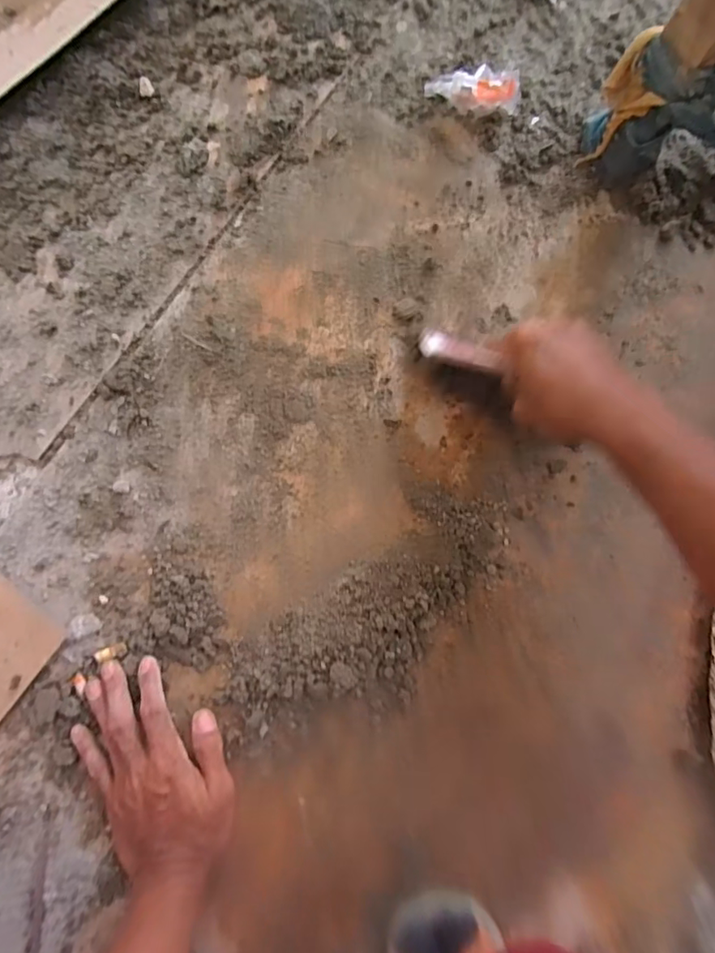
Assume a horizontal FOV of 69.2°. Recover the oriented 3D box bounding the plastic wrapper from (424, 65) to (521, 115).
[{"bbox_3d":[0.133,-0.440,0.592,0.106,0.044,0.048,2,81,-3],"label":"plastic wrapper"}]

